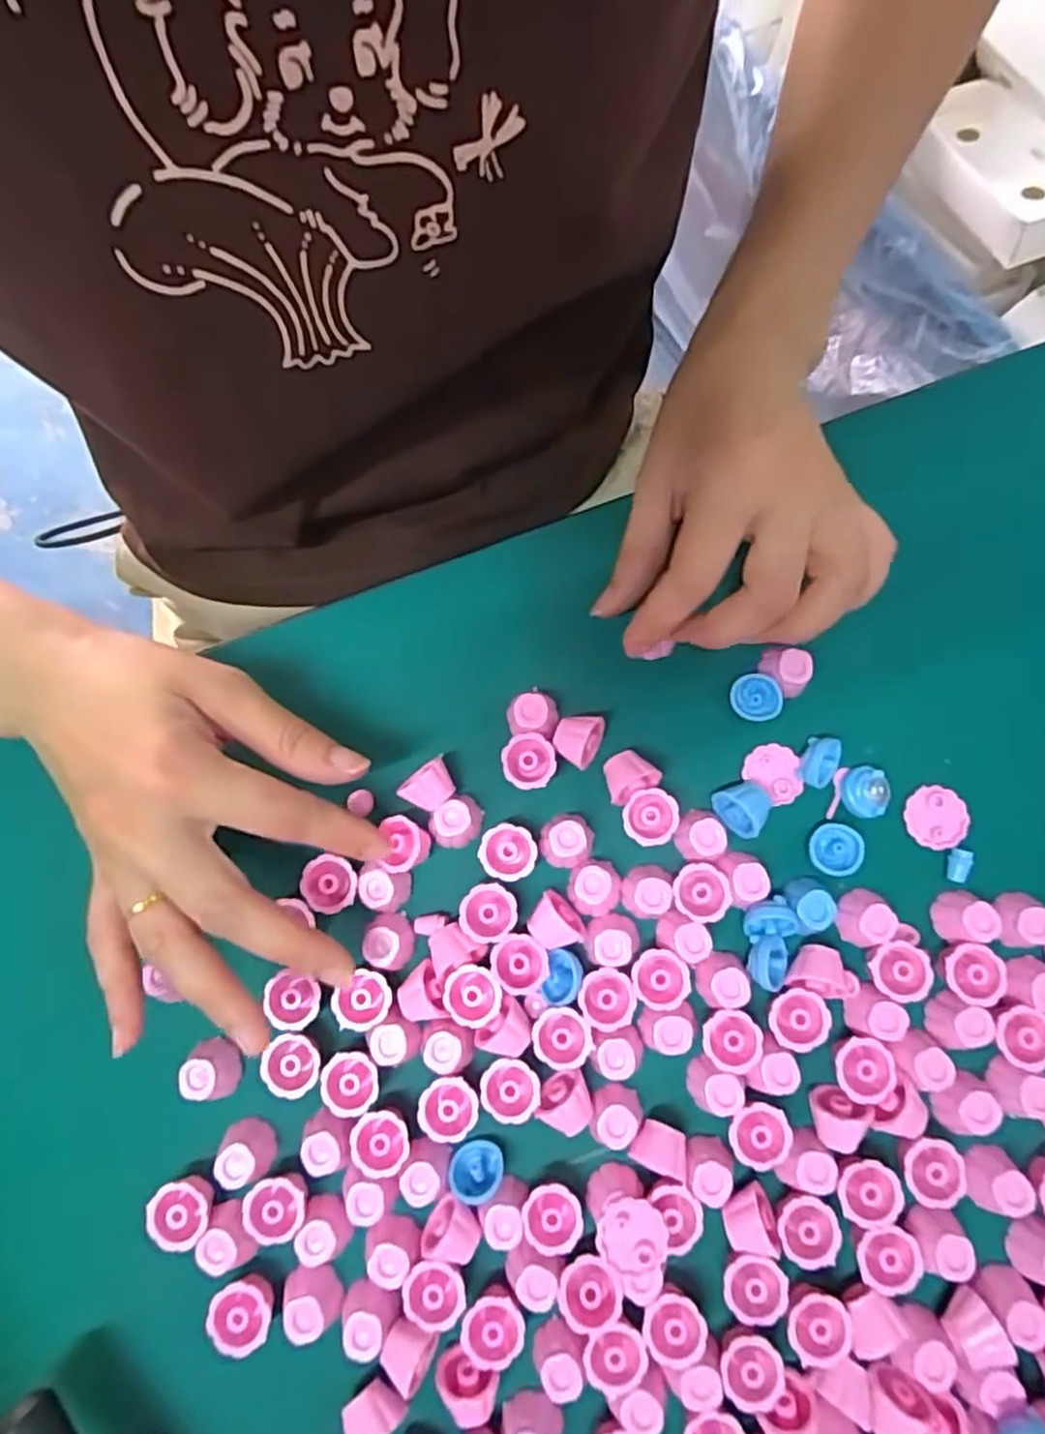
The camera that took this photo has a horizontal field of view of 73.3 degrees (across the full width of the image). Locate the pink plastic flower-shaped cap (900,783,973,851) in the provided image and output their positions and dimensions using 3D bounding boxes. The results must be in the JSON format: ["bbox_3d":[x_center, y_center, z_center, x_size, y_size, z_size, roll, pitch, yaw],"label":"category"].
[{"bbox_3d":[0.158,0.038,0.267,0.022,0.004,0.023,0,79,1],"label":"pink plastic flower-shaped cap"}]

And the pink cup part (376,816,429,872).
[{"bbox_3d":[-0.044,0.048,0.262,0.019,0.017,0.020,4,79,1],"label":"pink cup part"}]

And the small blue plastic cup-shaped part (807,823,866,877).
[{"bbox_3d":[0.118,0.050,0.264,0.016,0.007,0.019,24,81,6],"label":"small blue plastic cup-shaped part"}]

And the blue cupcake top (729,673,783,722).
[{"bbox_3d":[0.091,-0.008,0.274,0.018,0.004,0.020,-33,85,19],"label":"blue cupcake top"}]

